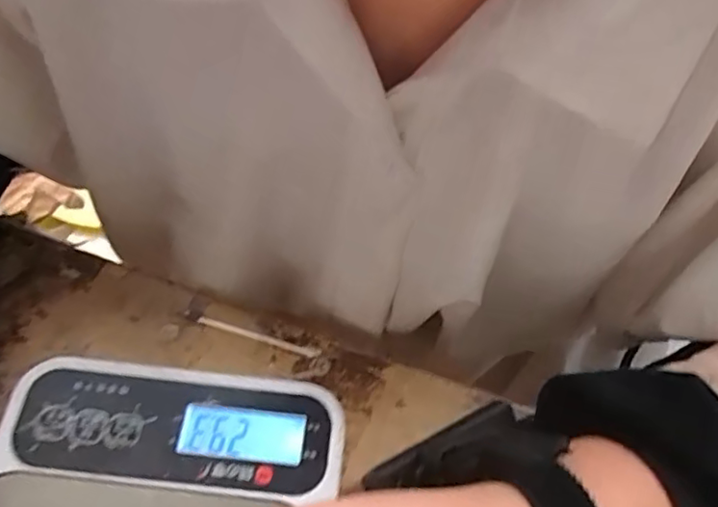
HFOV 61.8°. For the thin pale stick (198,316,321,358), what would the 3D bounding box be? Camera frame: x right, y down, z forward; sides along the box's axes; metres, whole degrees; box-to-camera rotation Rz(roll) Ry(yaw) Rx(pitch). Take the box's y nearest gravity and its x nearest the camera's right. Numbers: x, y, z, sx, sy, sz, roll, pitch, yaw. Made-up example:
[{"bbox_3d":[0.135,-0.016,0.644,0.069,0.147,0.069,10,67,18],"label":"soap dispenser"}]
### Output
[{"bbox_3d":[-0.051,0.042,0.302,0.064,0.004,0.005,17,61,6],"label":"thin pale stick"}]

